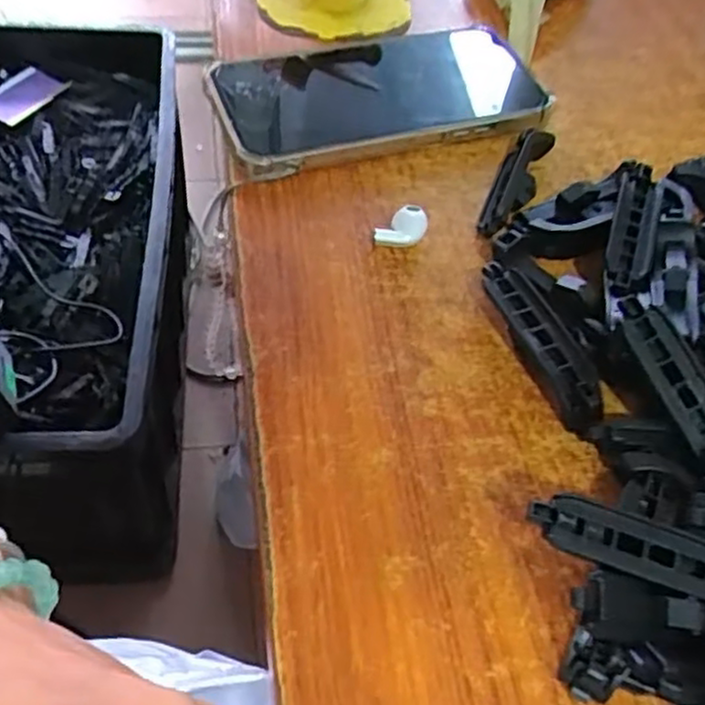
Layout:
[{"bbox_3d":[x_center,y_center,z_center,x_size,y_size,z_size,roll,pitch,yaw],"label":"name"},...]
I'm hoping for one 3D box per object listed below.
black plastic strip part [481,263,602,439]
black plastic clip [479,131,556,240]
[{"bbox_3d":[0.076,-0.004,0.287,0.022,0.011,0.078,-20,59,-20],"label":"black plastic strip part"},{"bbox_3d":[0.078,-0.082,0.344,0.017,0.015,0.076,26,55,11],"label":"black plastic clip"}]

